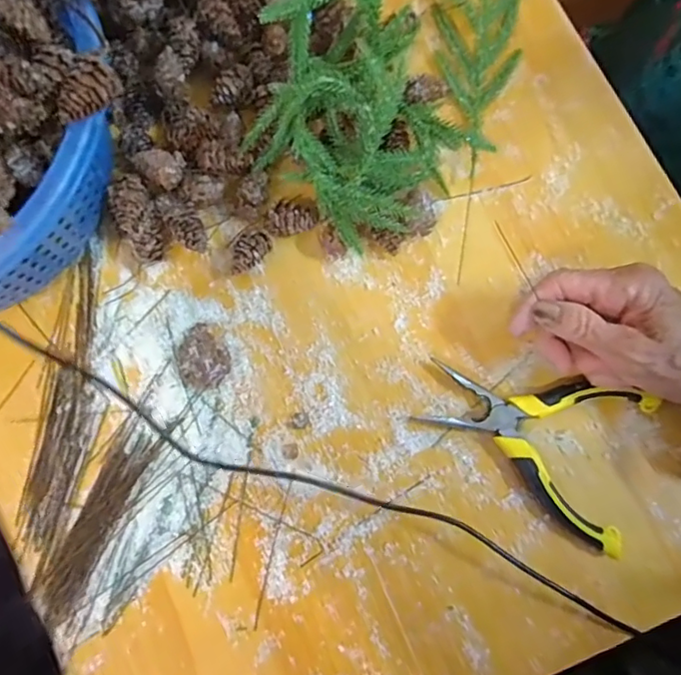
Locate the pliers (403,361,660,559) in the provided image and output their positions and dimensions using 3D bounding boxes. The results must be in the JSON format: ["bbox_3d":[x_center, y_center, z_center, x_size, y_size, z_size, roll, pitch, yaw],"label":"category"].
[{"bbox_3d":[0.120,0.064,0.355,0.138,0.016,0.097,20,79,5],"label":"pliers"}]

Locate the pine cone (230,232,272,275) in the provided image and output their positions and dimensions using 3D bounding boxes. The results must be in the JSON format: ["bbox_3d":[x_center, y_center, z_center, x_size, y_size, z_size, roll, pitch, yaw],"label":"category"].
[{"bbox_3d":[-0.062,-0.058,0.384,0.019,0.020,0.032,35,81,8],"label":"pine cone"}]

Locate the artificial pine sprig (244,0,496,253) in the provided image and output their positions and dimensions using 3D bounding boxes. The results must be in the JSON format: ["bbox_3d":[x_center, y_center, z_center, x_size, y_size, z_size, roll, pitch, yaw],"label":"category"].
[{"bbox_3d":[0.009,-0.156,0.365,0.154,0.092,0.136,43,82,9],"label":"artificial pine sprig"}]

